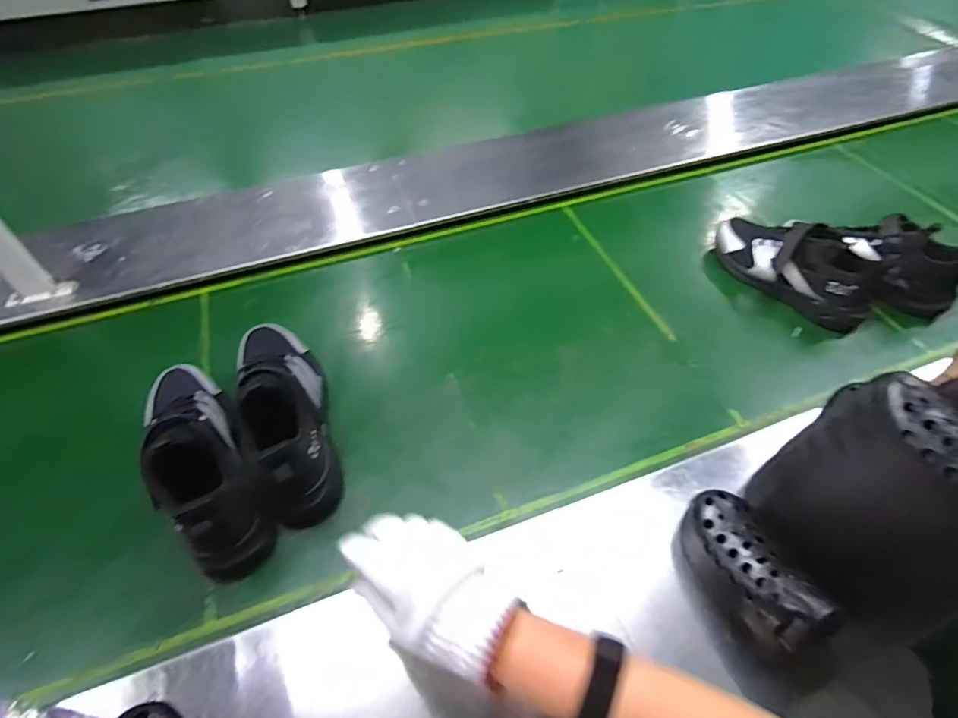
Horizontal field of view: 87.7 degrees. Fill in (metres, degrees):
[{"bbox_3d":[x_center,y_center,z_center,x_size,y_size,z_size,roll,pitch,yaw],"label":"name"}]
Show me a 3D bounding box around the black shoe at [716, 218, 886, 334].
[{"bbox_3d":[0.490,-0.155,0.777,0.091,0.102,0.242,-31,56,-24],"label":"black shoe"}]

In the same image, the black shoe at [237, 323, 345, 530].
[{"bbox_3d":[-0.229,0.045,0.605,0.094,0.113,0.274,-20,52,-16],"label":"black shoe"}]

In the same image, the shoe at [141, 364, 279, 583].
[{"bbox_3d":[-0.319,0.094,0.560,0.093,0.121,0.275,-30,55,-23],"label":"shoe"}]

